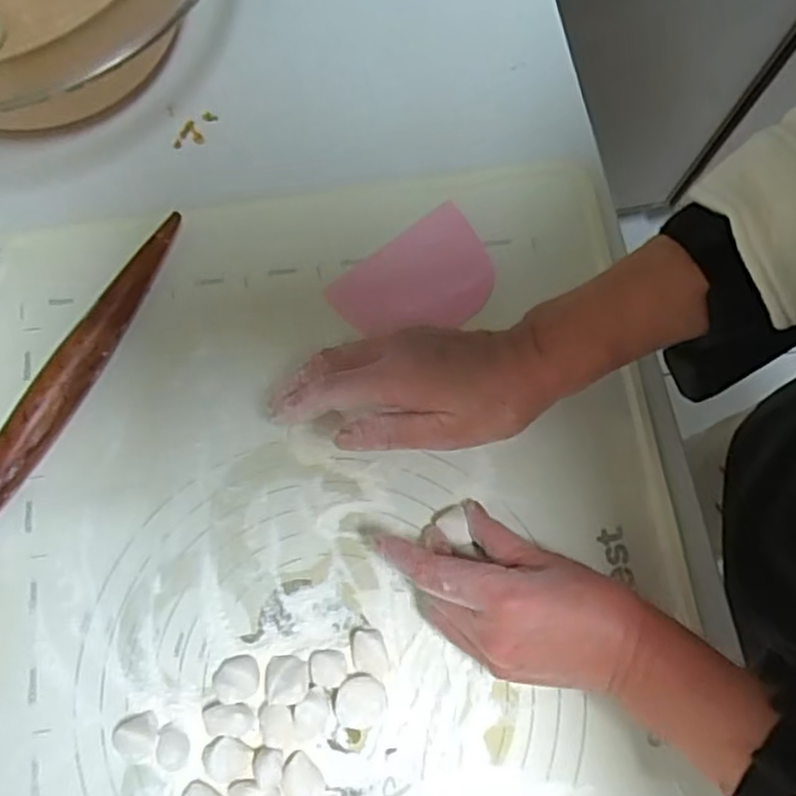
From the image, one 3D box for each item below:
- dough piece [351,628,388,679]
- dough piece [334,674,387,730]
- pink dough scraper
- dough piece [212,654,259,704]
[{"bbox_3d":[-0.017,0.151,0.402,0.019,0.011,0.028,-18,76,-4],"label":"dough piece"},{"bbox_3d":[-0.022,0.176,0.394,0.029,0.011,0.029,0,76,1],"label":"dough piece"},{"bbox_3d":[0.014,-0.078,0.470,0.108,0.009,0.075,-36,78,-8],"label":"pink dough scraper"},{"bbox_3d":[-0.095,0.165,0.398,0.028,0.015,0.024,-5,76,-1],"label":"dough piece"}]

